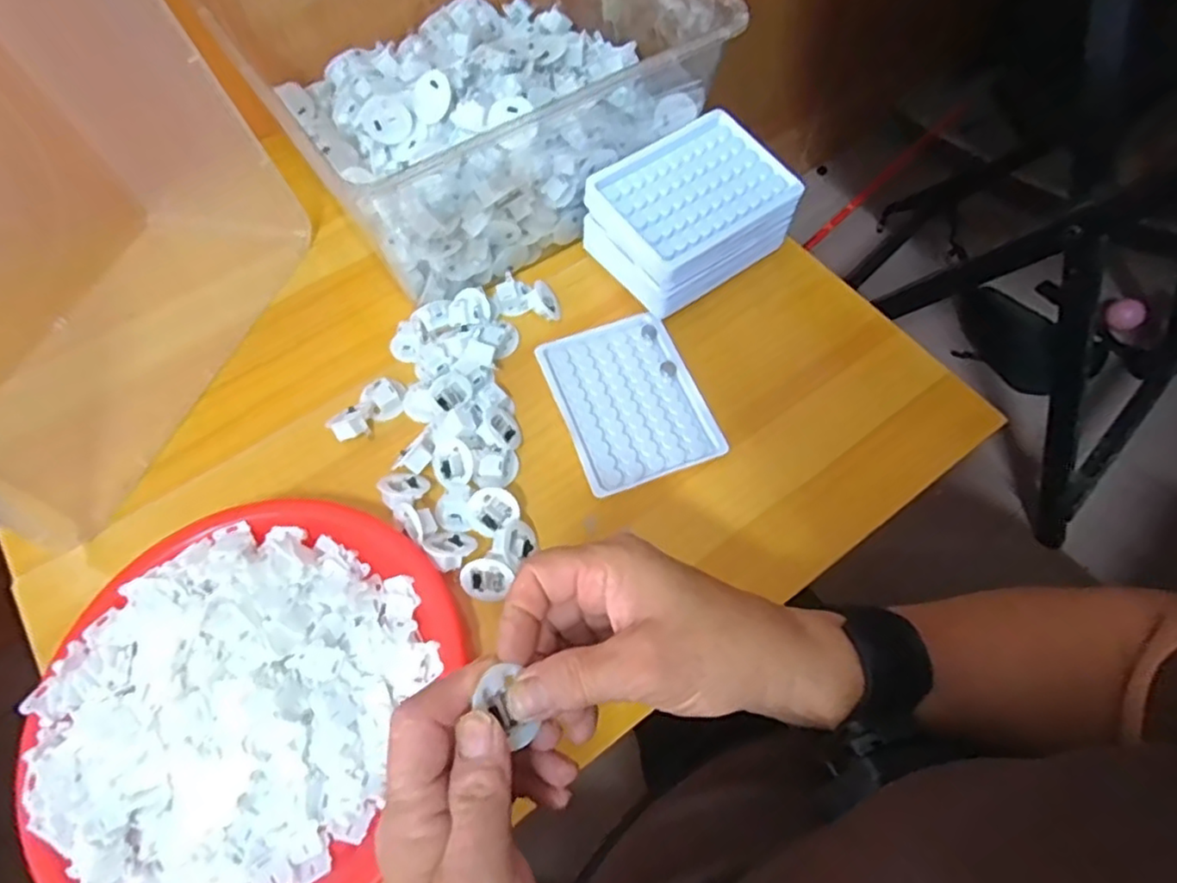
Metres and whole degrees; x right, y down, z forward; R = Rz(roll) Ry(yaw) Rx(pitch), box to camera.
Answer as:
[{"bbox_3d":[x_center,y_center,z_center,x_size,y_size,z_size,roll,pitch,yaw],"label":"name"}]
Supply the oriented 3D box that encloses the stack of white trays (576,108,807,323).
[{"bbox_3d":[0.078,-0.170,0.508,0.132,0.063,0.107,-34,68,-17],"label":"stack of white trays"}]

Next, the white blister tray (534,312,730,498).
[{"bbox_3d":[0.027,-0.031,0.475,0.098,0.013,0.130,-19,65,-9],"label":"white blister tray"}]

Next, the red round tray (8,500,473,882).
[{"bbox_3d":[-0.193,0.138,0.367,0.206,0.031,0.222,0,63,0],"label":"red round tray"}]

